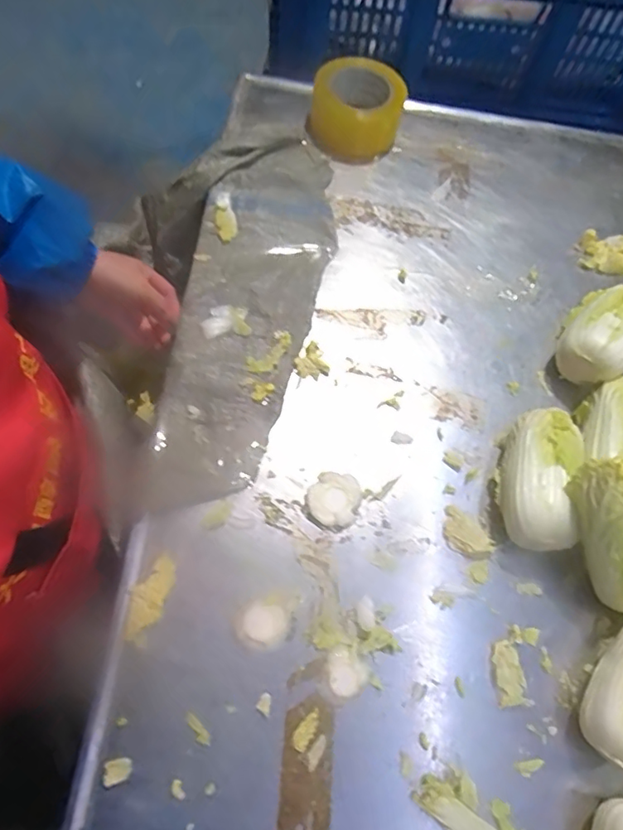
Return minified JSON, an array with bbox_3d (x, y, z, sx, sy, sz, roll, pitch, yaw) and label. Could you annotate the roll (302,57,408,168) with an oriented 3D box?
[{"bbox_3d":[0.058,-0.407,0.705,0.124,0.066,0.120,15,66,1],"label":"roll"}]

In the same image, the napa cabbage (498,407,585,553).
[{"bbox_3d":[0.219,0.060,0.521,0.065,0.063,0.139,13,67,0],"label":"napa cabbage"}]

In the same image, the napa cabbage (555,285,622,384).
[{"bbox_3d":[0.327,-0.094,0.593,0.133,0.071,0.080,-41,76,-20],"label":"napa cabbage"}]

